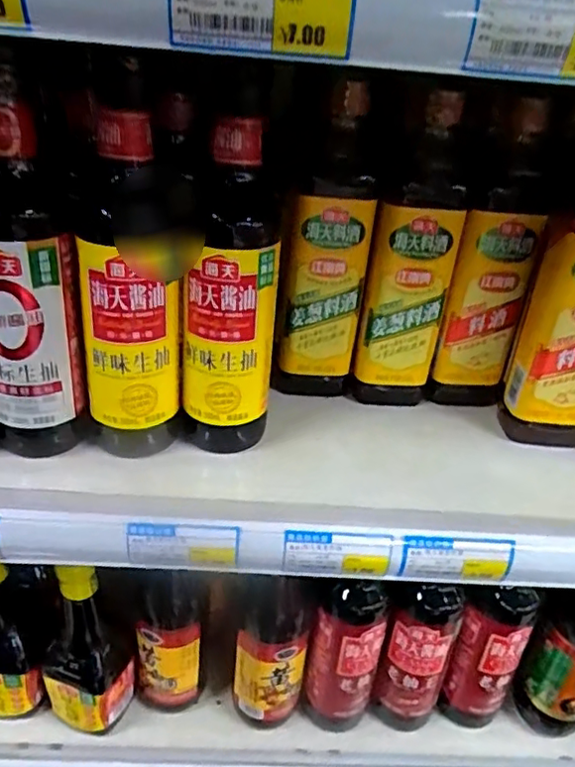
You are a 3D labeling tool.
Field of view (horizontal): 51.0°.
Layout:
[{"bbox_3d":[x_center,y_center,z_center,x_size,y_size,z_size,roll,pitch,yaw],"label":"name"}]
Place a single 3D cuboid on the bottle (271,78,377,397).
[{"bbox_3d":[0.031,-0.100,0.475,0.061,0.240,0.062,7,31,2],"label":"bottle"}]

